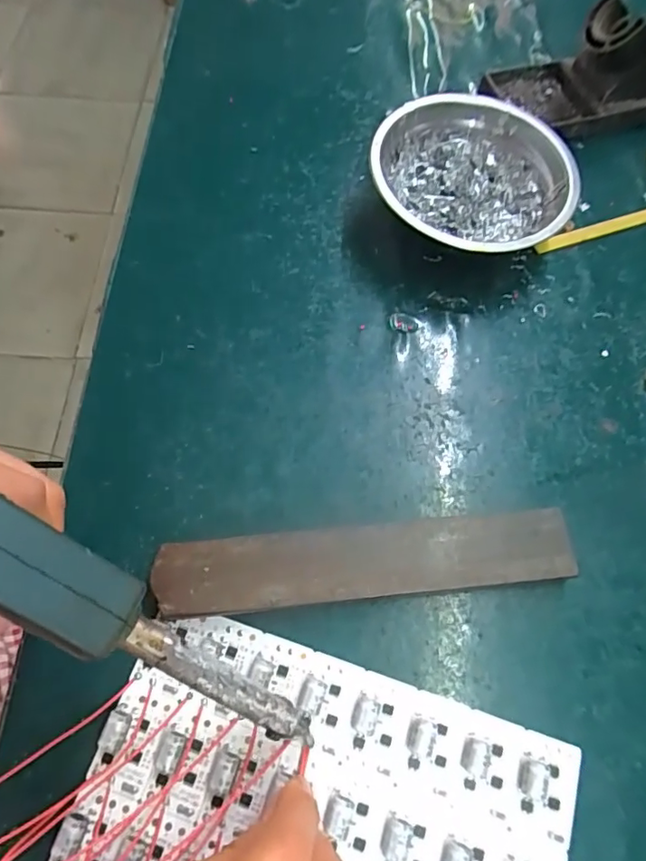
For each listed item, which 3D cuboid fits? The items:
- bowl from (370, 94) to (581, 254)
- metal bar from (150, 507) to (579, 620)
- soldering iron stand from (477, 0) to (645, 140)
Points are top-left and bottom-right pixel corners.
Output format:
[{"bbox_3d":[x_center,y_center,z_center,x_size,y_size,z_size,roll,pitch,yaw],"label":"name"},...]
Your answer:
[{"bbox_3d":[0.092,-0.153,0.341,0.119,0.041,0.116,1,67,-2],"label":"bowl"},{"bbox_3d":[0.021,0.065,0.262,0.196,0.017,0.034,-4,68,-5],"label":"metal bar"},{"bbox_3d":[0.195,-0.256,0.374,0.143,0.059,0.069,-12,68,-8],"label":"soldering iron stand"}]

